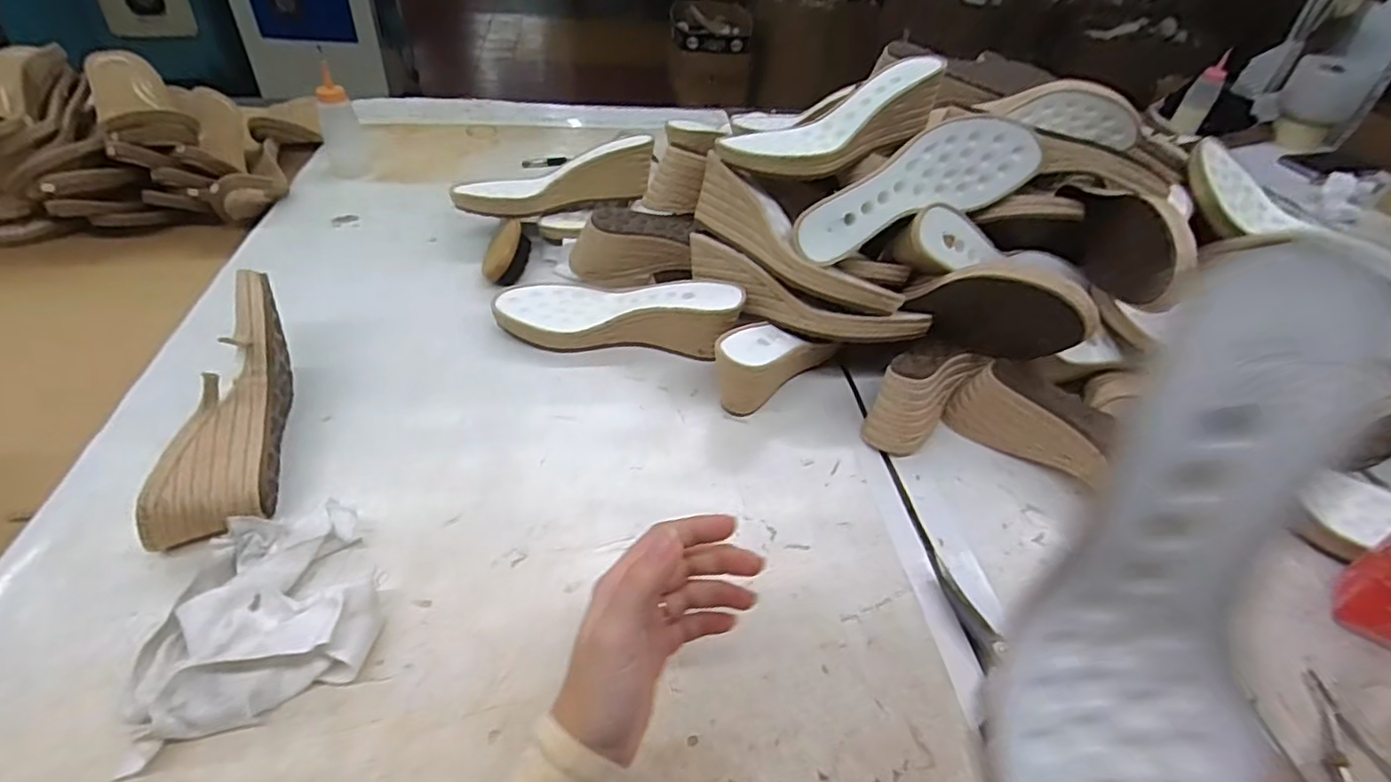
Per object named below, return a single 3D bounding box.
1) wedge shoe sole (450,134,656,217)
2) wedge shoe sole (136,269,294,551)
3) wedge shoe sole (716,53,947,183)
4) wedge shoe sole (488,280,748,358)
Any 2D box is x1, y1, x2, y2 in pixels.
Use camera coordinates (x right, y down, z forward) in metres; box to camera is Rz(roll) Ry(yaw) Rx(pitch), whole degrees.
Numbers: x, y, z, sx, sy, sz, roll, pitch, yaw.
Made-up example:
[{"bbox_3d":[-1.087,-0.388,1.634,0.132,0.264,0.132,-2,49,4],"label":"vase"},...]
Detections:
[{"bbox_3d":[-0.165,-0.254,0.762,0.227,0.070,0.061,-11,45,-18],"label":"wedge shoe sole"},{"bbox_3d":[-0.350,0.013,0.513,0.063,0.085,0.234,-2,55,-10],"label":"wedge shoe sole"},{"bbox_3d":[0.140,-0.261,0.651,0.235,0.062,0.066,-25,47,-7],"label":"wedge shoe sole"},{"bbox_3d":[-0.076,-0.079,0.640,0.238,0.073,0.080,9,41,2],"label":"wedge shoe sole"}]

